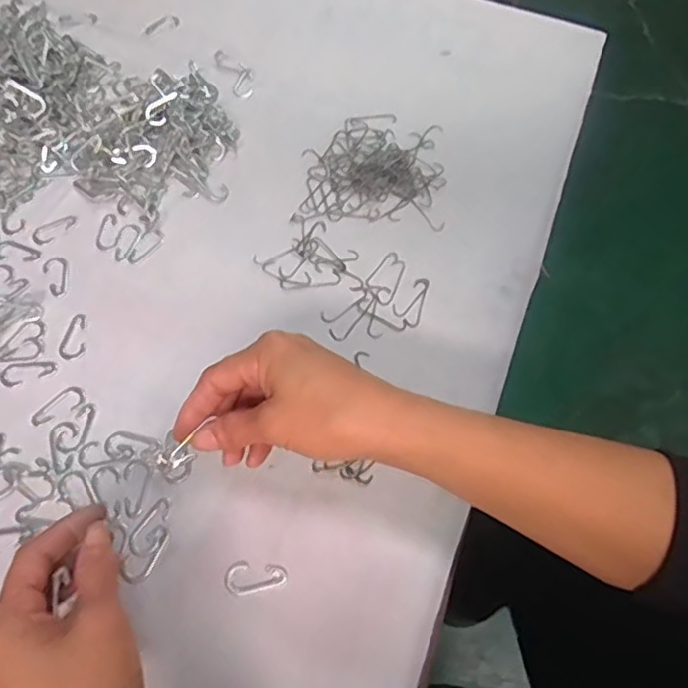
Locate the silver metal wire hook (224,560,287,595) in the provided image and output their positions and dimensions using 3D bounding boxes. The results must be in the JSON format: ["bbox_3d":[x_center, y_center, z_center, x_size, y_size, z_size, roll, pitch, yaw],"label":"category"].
[{"bbox_3d":[-0.054,0.141,0.370,0.037,0.004,0.018,6,61,-1],"label":"silver metal wire hook"}]

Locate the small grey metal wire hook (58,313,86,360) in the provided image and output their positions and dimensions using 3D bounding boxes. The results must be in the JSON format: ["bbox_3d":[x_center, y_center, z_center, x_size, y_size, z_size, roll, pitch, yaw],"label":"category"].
[{"bbox_3d":[-0.196,-0.006,0.447,0.018,0.004,0.037,5,61,-2],"label":"small grey metal wire hook"}]

